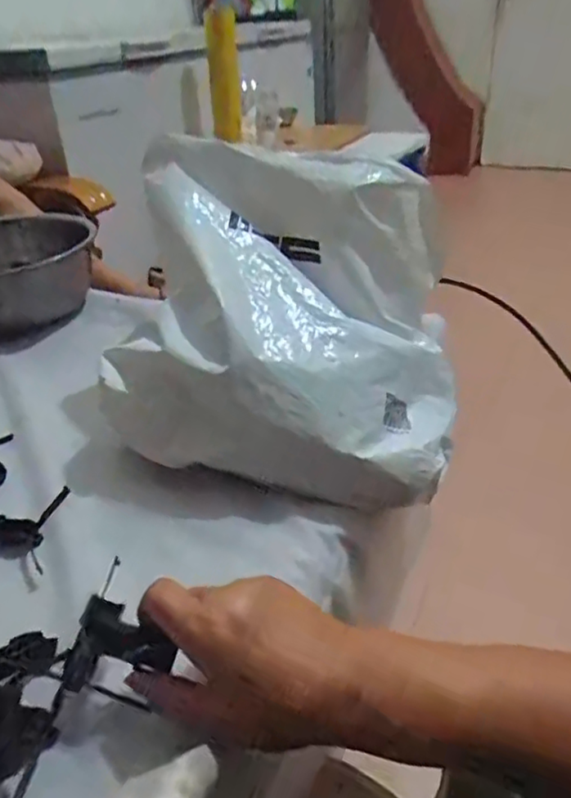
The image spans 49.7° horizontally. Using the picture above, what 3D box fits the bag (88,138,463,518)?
[{"bbox_3d":[0.002,-0.073,0.520,0.277,0.201,0.245,4,35,9],"label":"bag"}]

